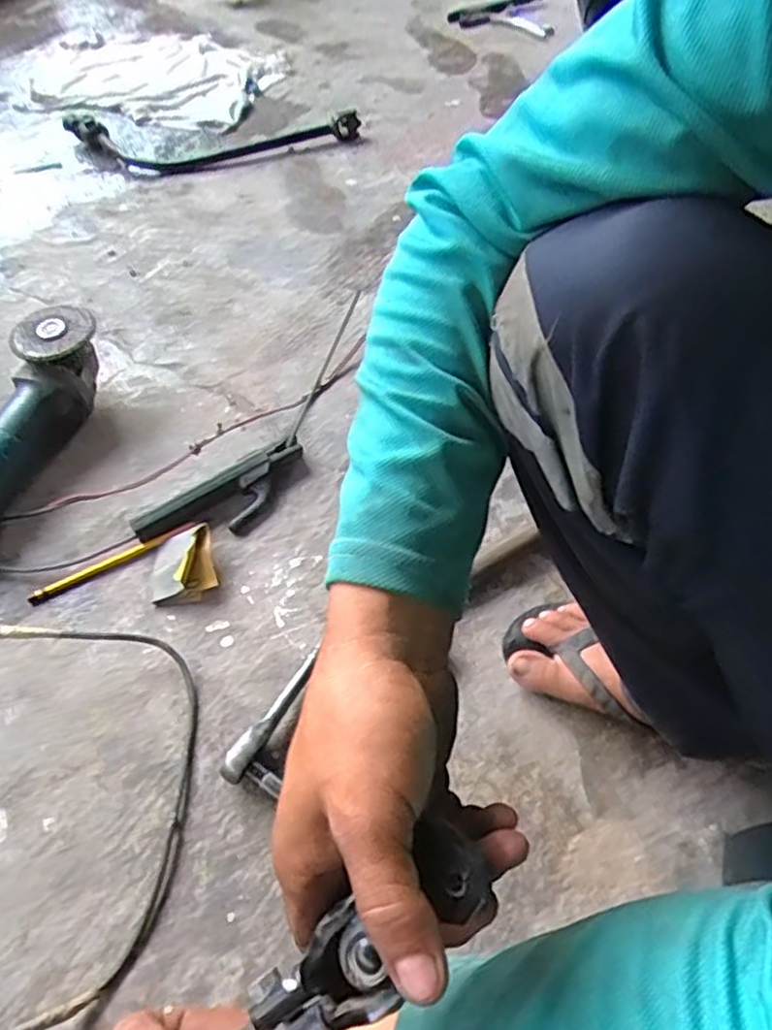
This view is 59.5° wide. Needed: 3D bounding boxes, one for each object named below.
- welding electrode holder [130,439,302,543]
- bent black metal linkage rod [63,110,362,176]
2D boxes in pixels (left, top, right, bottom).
[{"bbox_3d":[-0.165,-0.015,0.712,0.190,0.035,0.058,-31,60,-17],"label":"welding electrode holder"},{"bbox_3d":[-0.327,-0.682,1.238,0.555,0.028,0.249,-2,56,2],"label":"bent black metal linkage rod"}]

